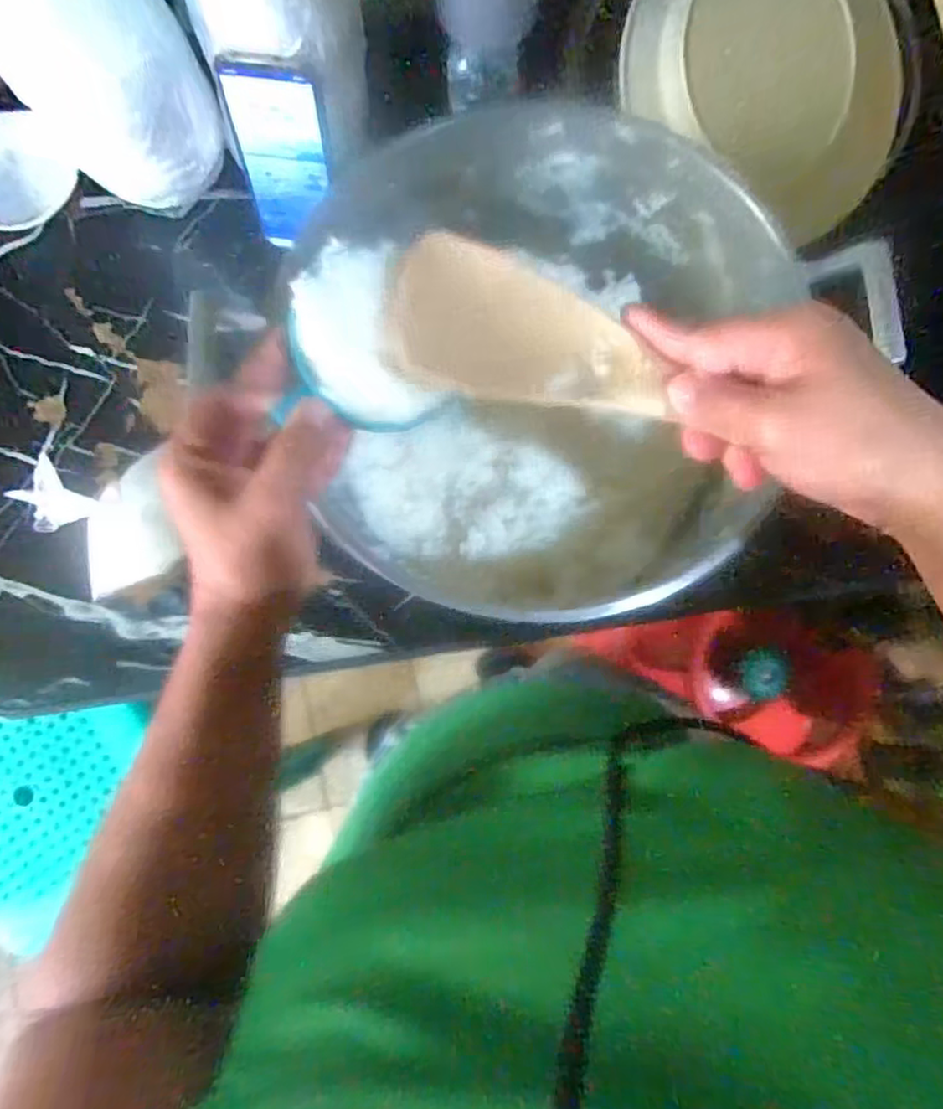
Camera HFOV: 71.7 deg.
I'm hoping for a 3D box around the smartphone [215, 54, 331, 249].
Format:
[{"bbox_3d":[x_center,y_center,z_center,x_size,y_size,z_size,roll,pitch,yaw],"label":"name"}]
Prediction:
[{"bbox_3d":[-0.146,-0.306,0.508,0.071,0.143,0.011,8,62,-3],"label":"smartphone"}]

